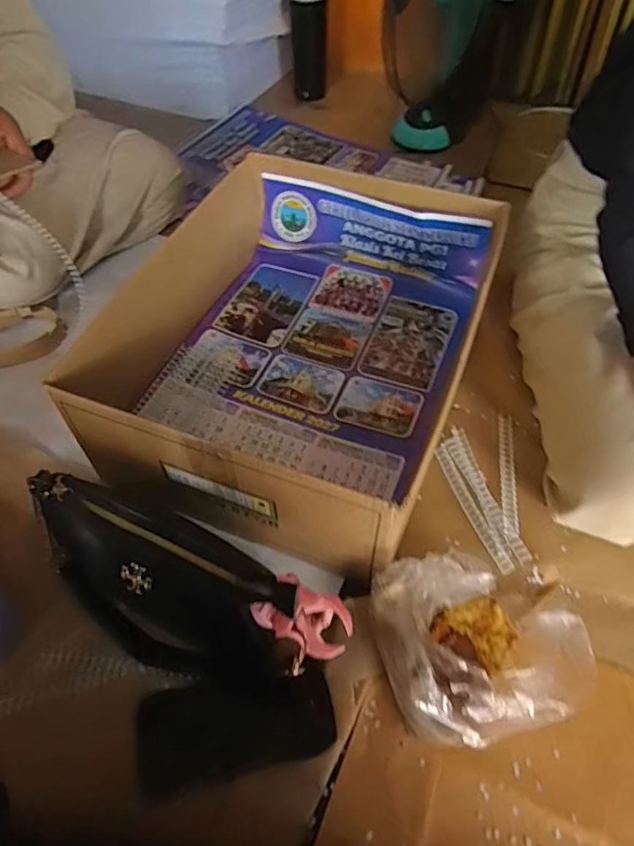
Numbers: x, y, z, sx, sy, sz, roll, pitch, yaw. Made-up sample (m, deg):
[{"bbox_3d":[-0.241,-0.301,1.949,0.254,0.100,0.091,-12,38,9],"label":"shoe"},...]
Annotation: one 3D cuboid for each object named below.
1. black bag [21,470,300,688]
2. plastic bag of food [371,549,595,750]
[{"bbox_3d":[-0.135,0.142,0.500,0.272,0.150,0.098,27,57,18],"label":"black bag"},{"bbox_3d":[0.140,0.184,0.496,0.168,0.110,0.158,-11,54,-9],"label":"plastic bag of food"}]

